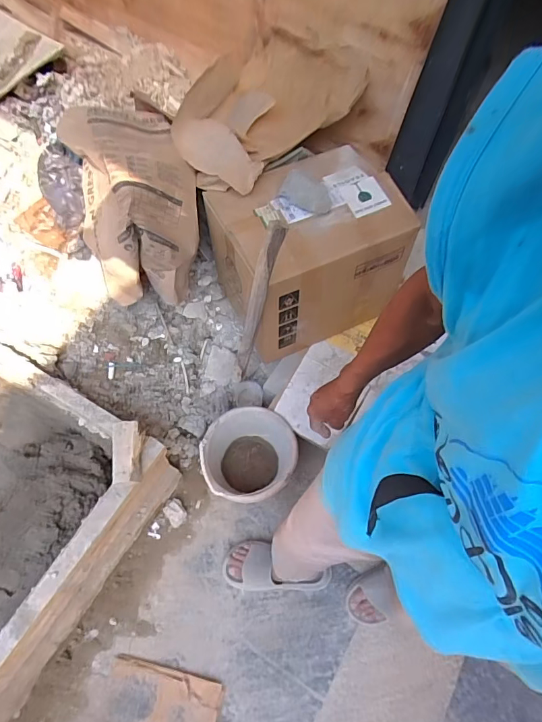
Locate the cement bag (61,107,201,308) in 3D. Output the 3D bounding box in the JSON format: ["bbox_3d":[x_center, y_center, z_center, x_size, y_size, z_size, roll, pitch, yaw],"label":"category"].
[{"bbox_3d":[-0.360,-0.427,1.171,0.308,0.325,0.429,-17,61,-13],"label":"cement bag"}]

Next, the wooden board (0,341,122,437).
[{"bbox_3d":[-0.769,-0.051,1.125,0.930,0.058,0.073,28,62,14],"label":"wooden board"}]

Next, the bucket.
[{"bbox_3d":[-0.061,0.281,1.216,0.251,0.186,0.238,2,61,-3],"label":"bucket"}]

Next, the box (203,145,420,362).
[{"bbox_3d":[0.095,-0.308,1.228,0.450,0.395,0.366,-19,62,-14],"label":"box"}]

